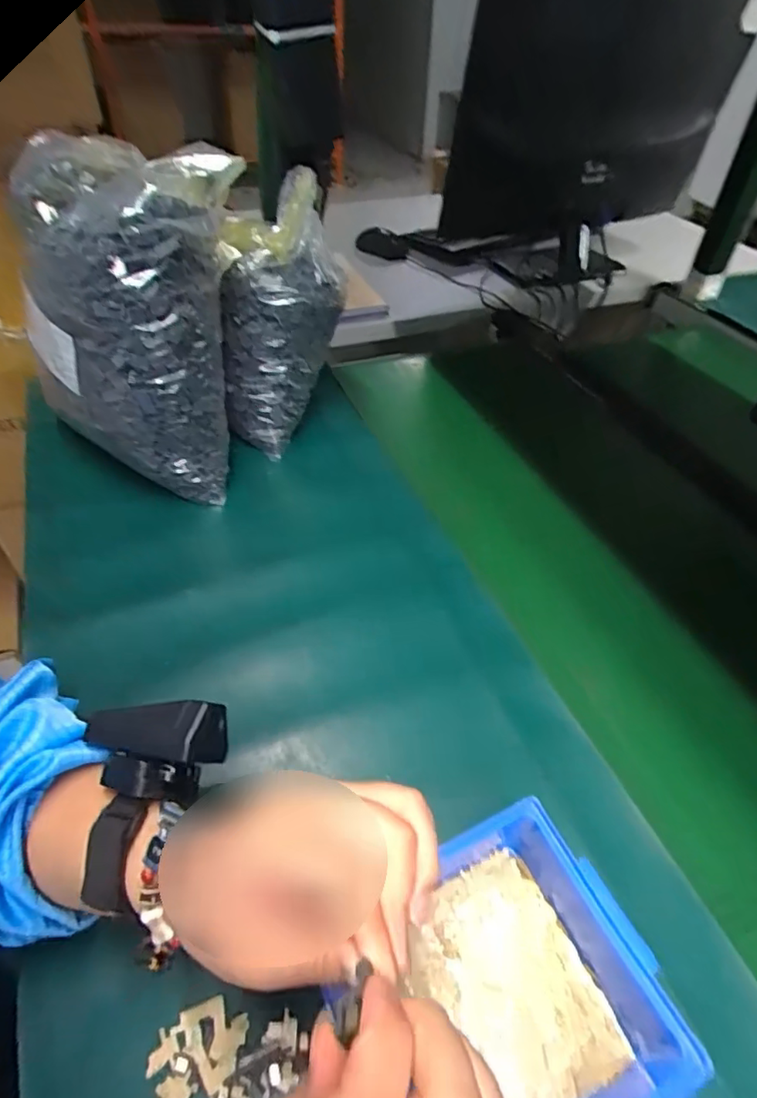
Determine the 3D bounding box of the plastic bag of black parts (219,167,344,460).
[{"bbox_3d":[-0.104,-0.230,0.560,0.092,0.251,0.097,34,34,29],"label":"plastic bag of black parts"}]

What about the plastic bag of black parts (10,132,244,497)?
[{"bbox_3d":[-0.221,-0.191,0.511,0.192,0.280,0.148,32,54,25],"label":"plastic bag of black parts"}]

